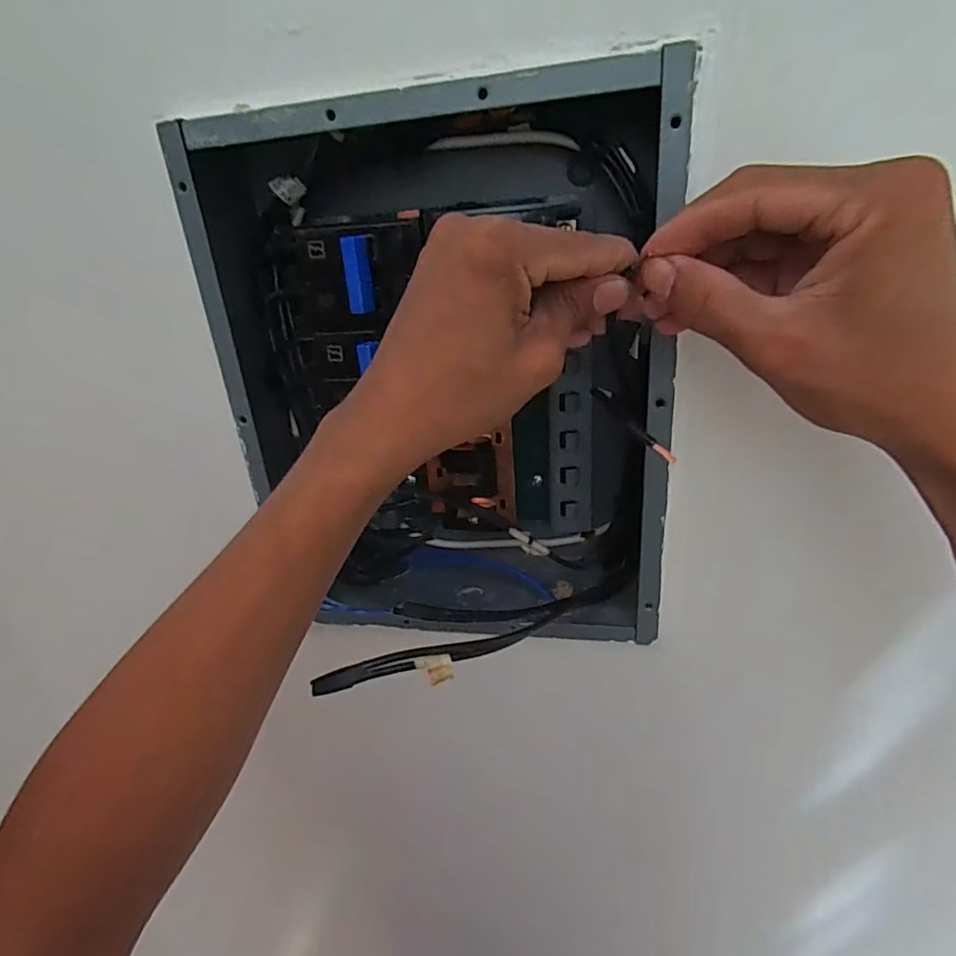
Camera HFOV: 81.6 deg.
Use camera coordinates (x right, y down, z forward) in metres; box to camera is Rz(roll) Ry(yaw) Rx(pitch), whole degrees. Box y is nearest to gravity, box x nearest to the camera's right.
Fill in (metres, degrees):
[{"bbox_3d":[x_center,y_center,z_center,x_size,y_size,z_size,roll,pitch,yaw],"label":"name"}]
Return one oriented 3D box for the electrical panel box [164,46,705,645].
[{"bbox_3d":[-0.017,-0.049,0.339,0.245,0.304,0.097,-2,24,8],"label":"electrical panel box"}]

